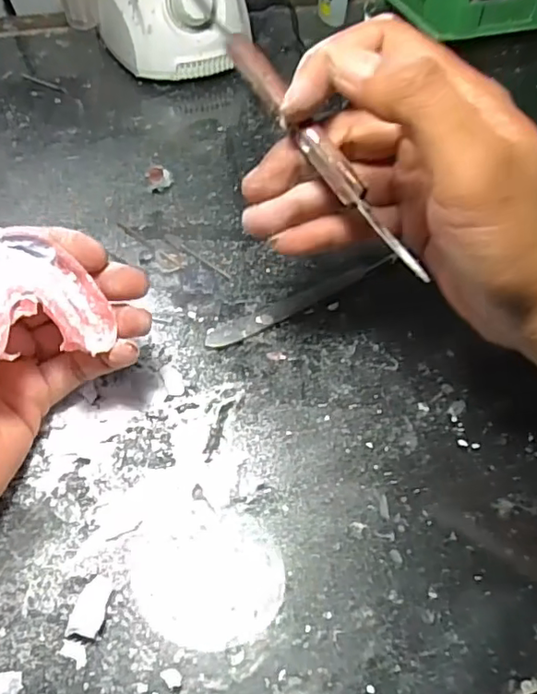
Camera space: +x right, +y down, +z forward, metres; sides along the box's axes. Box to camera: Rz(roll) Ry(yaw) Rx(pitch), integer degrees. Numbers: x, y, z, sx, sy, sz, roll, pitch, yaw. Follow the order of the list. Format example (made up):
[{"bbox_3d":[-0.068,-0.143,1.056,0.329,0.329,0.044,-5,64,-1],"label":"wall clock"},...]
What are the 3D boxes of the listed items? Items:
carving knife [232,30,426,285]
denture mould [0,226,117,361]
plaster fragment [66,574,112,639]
[{"bbox_3d":[0.022,-0.077,0.226,0.009,0.007,0.130,-32,81,-24],"label":"carving knife"},{"bbox_3d":[-0.100,-0.020,0.226,0.057,0.024,0.056,-22,88,-30],"label":"denture mould"},{"bbox_3d":[-0.068,0.099,0.216,0.011,0.005,0.022,9,53,4],"label":"plaster fragment"}]

